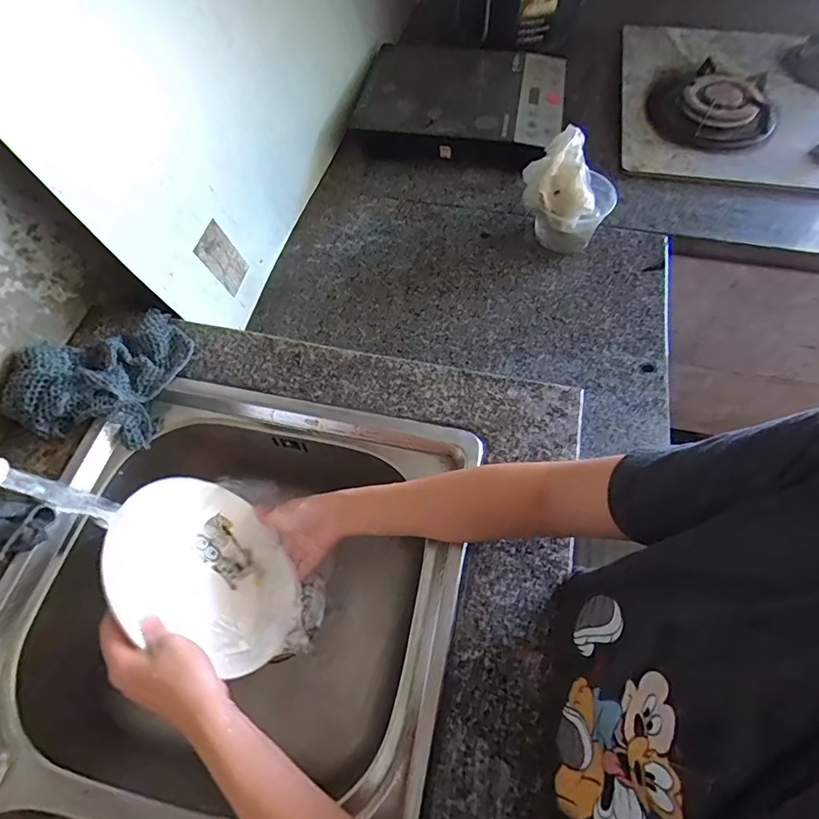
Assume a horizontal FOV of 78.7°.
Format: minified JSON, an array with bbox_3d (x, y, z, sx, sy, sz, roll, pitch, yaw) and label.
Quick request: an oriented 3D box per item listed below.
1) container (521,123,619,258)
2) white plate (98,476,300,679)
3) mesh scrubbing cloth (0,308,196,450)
[{"bbox_3d":[0.241,-0.326,0.757,0.131,0.142,0.109,18,63,11],"label":"container"},{"bbox_3d":[-0.193,0.146,0.483,0.040,0.179,0.169,-36,29,21],"label":"white plate"},{"bbox_3d":[-0.337,-0.048,0.546,0.145,0.050,0.163,13,62,8],"label":"mesh scrubbing cloth"}]

